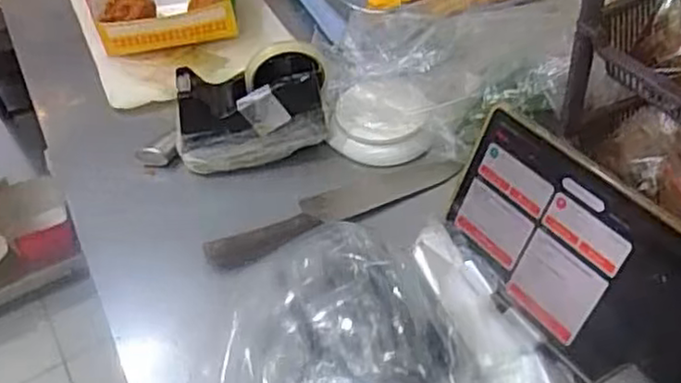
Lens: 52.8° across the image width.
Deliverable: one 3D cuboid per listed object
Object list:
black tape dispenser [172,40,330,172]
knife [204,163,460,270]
[{"bbox_3d":[-0.100,-0.092,0.752,0.164,0.124,0.043,-7,48,-2],"label":"black tape dispenser"},{"bbox_3d":[-0.007,0.015,0.730,0.277,0.023,0.052,-24,51,-17],"label":"knife"}]

